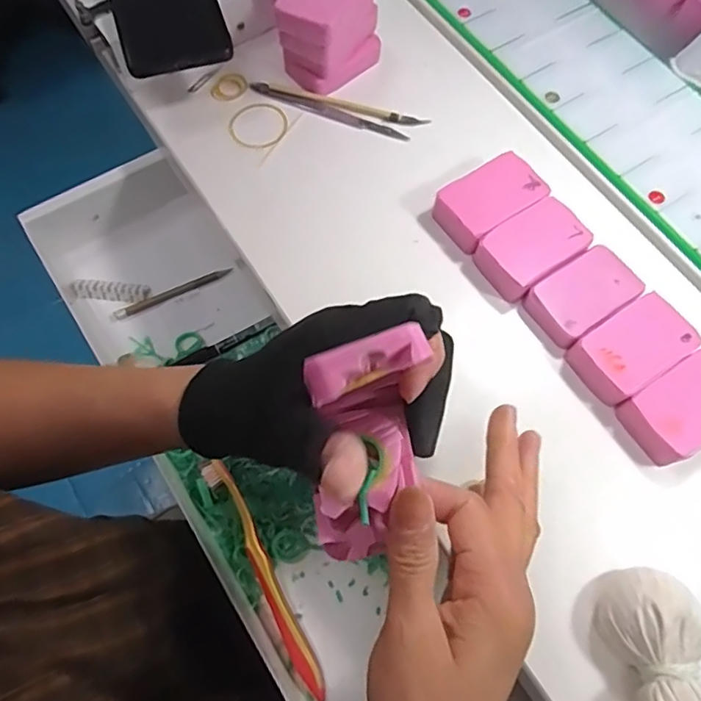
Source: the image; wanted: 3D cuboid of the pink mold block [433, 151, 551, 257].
[{"bbox_3d":[0.097,-0.104,0.399,0.073,0.025,0.046,-35,72,-15],"label":"pink mold block"}]

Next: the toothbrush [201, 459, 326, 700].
[{"bbox_3d":[-0.062,0.161,0.406,0.017,0.013,0.173,-27,70,-12],"label":"toothbrush"}]

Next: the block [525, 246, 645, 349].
[{"bbox_3d":[0.154,-0.036,0.375,0.071,0.021,0.044,-31,71,-14],"label":"block"}]

